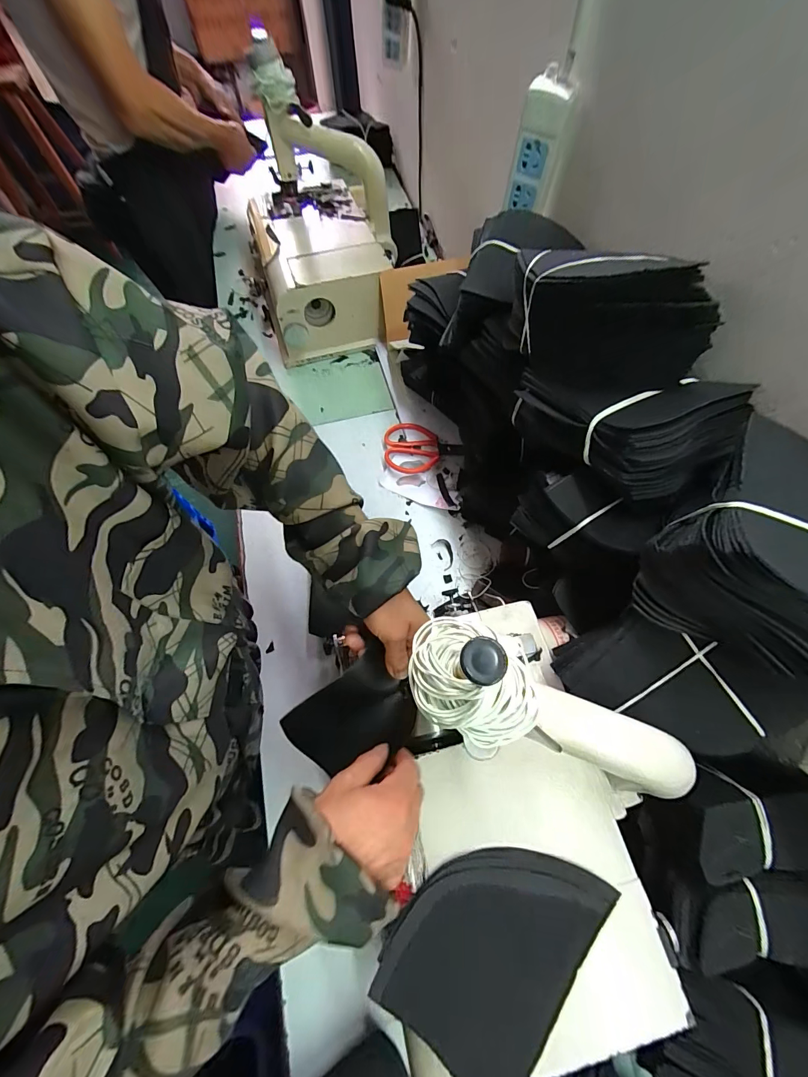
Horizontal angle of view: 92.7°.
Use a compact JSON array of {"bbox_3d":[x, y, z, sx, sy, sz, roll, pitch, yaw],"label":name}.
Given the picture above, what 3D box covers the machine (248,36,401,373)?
[{"bbox_3d":[-0.157,-0.580,0.726,0.272,0.323,0.327,-14,65,-6],"label":"machine"}]

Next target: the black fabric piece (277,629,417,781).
[{"bbox_3d":[-0.045,0.171,0.364,0.110,0.051,0.082,-38,69,-16],"label":"black fabric piece"}]

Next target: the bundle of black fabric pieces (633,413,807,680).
[{"bbox_3d":[0.274,0.012,0.289,0.132,0.093,0.138,38,73,17],"label":"bundle of black fabric pieces"}]

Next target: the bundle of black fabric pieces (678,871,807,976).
[{"bbox_3d":[0.306,0.328,0.327,0.146,0.042,0.070,-2,64,0],"label":"bundle of black fabric pieces"}]

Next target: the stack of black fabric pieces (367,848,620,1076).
[{"bbox_3d":[0.072,0.318,0.308,0.127,0.018,0.159,35,70,16],"label":"stack of black fabric pieces"}]

